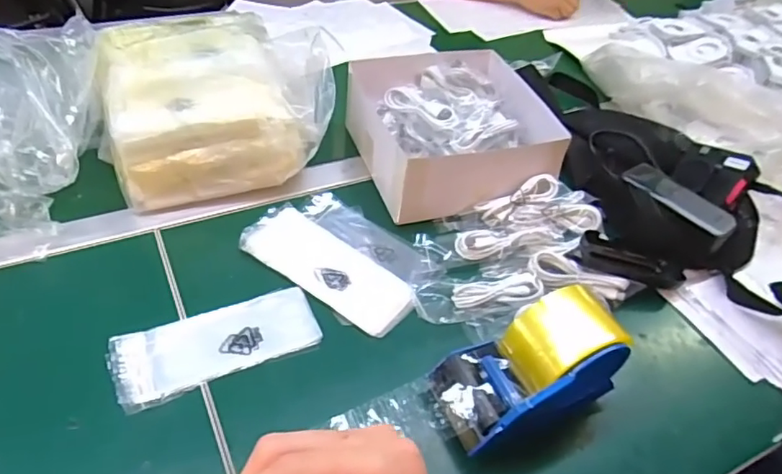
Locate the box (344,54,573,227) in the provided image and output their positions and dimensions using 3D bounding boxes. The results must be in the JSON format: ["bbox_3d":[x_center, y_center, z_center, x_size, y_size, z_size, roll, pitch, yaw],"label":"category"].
[{"bbox_3d":[0.072,-0.129,0.693,0.209,0.088,0.219,-11,48,-17],"label":"box"}]

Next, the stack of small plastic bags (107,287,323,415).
[{"bbox_3d":[-0.153,0.092,0.504,0.172,0.006,0.071,-18,50,-23],"label":"stack of small plastic bags"}]

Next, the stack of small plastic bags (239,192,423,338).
[{"bbox_3d":[-0.048,0.016,0.589,0.187,0.012,0.125,32,50,22],"label":"stack of small plastic bags"}]

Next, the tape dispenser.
[{"bbox_3d":[0.114,0.108,0.463,0.148,0.095,0.077,-15,49,-21],"label":"tape dispenser"}]

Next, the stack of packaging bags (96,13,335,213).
[{"bbox_3d":[-0.204,-0.158,0.662,0.236,0.133,0.218,-15,49,-21],"label":"stack of packaging bags"}]

